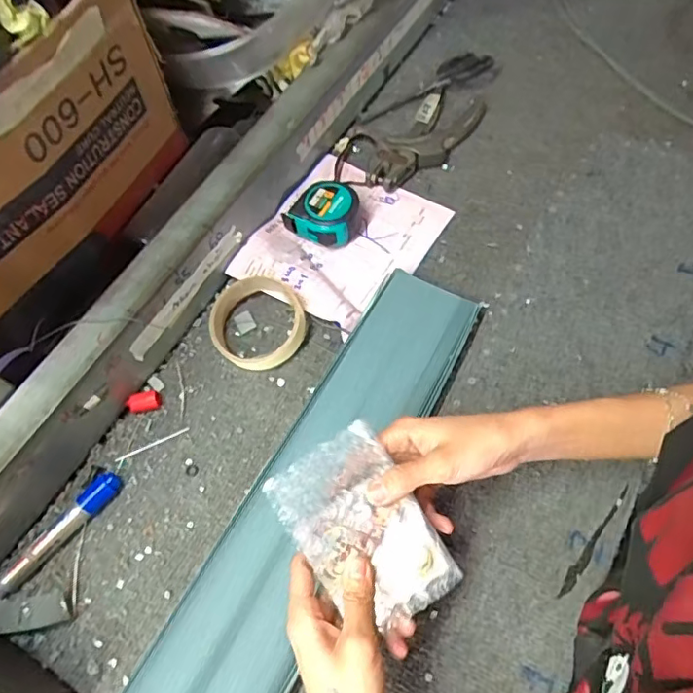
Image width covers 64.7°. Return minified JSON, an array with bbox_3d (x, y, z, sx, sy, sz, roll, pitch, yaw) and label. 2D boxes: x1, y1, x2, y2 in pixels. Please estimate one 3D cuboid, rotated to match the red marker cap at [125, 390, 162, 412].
[{"bbox_3d":[-0.182,0.050,0.493,0.027,0.015,0.017,-20,63,-7],"label":"red marker cap"}]

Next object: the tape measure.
[{"bbox_3d":[-0.019,-0.136,0.564,0.066,0.043,0.059,28,67,16],"label":"tape measure"}]

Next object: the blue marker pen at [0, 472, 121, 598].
[{"bbox_3d":[-0.232,0.151,0.440,0.022,0.020,0.116,37,70,19],"label":"blue marker pen"}]

